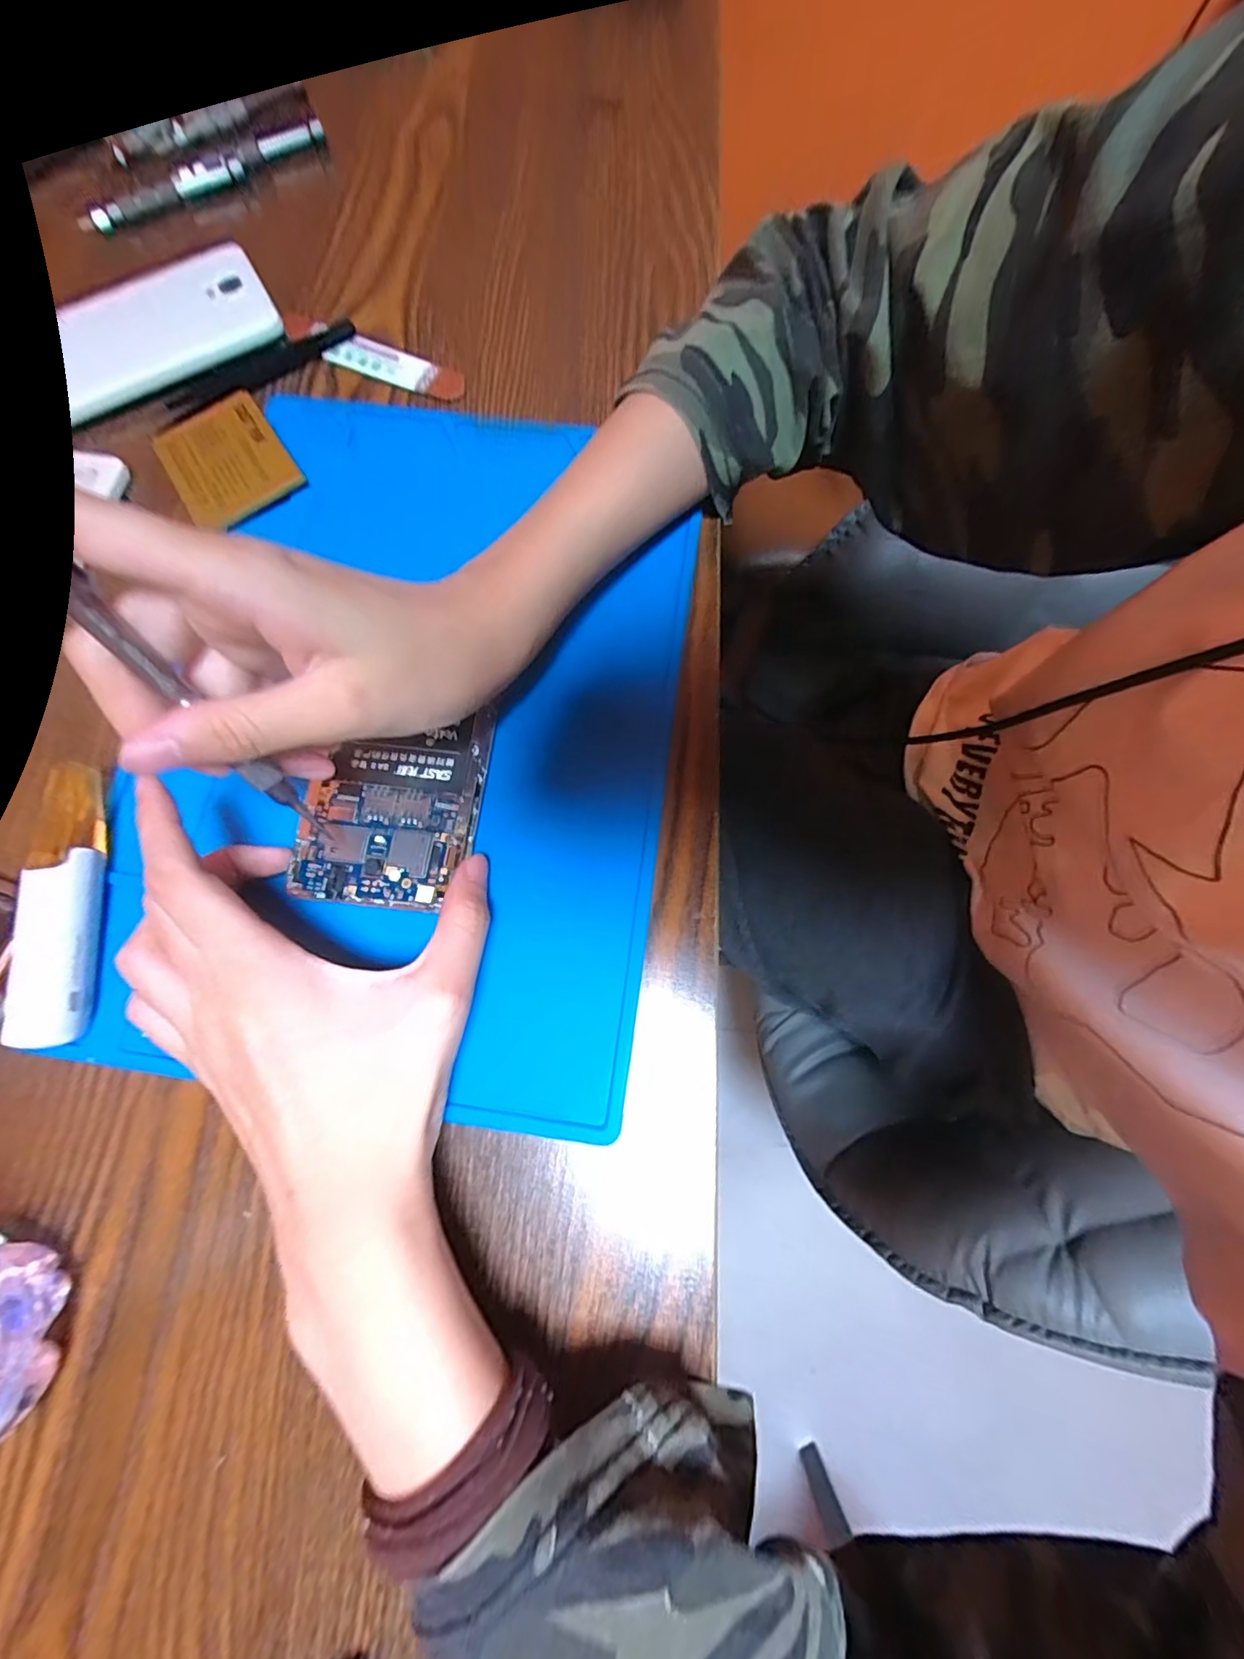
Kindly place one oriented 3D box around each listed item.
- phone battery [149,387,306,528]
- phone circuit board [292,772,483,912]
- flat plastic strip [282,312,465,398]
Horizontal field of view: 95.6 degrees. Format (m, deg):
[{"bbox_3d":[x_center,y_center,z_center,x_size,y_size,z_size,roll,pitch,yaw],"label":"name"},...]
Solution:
[{"bbox_3d":[-0.195,-0.183,0.279,0.054,0.006,0.071,-33,77,-8],"label":"phone battery"},{"bbox_3d":[-0.094,0.005,0.223,0.068,0.005,0.050,4,75,2],"label":"phone circuit board"},{"bbox_3d":[-0.138,-0.256,0.303,0.117,0.011,0.022,25,77,8],"label":"flat plastic strip"}]

